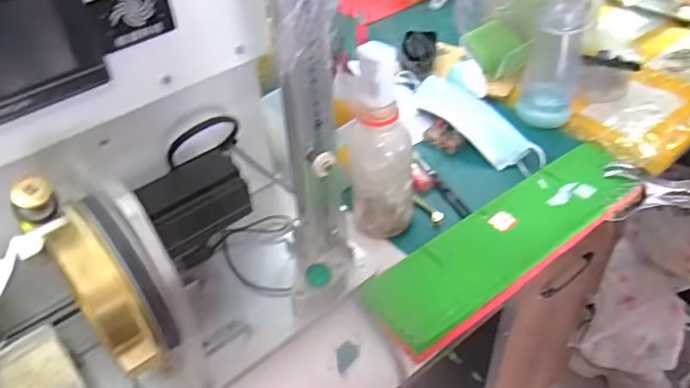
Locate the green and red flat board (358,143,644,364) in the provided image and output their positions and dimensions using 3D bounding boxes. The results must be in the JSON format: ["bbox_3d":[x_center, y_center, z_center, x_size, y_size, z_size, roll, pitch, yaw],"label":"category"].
[{"bbox_3d":[0.164,0.040,0.567,0.324,0.019,0.089,-27,47,-25],"label":"green and red flat board"}]

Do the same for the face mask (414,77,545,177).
[{"bbox_3d":[0.161,-0.086,0.709,0.046,0.033,0.202,-24,46,-22],"label":"face mask"}]

